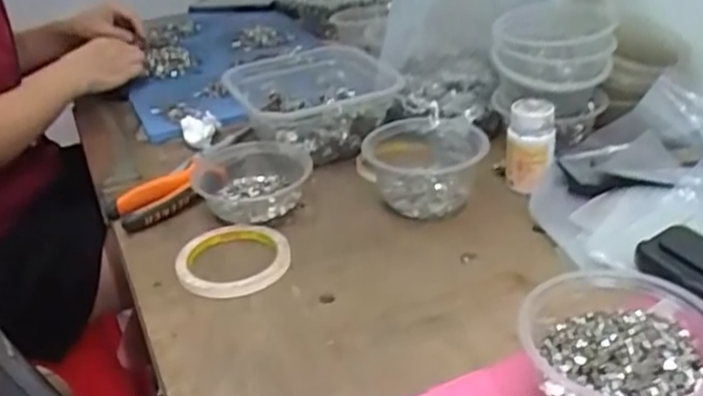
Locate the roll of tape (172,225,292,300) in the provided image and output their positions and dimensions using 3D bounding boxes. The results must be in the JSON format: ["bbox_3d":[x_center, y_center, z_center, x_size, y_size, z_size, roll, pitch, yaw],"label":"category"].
[{"bbox_3d":[-0.104,0.052,0.622,0.096,0.017,0.096,-3,30,2],"label":"roll of tape"}]

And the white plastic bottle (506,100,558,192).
[{"bbox_3d":[0.172,-0.052,0.679,0.043,0.074,0.041,15,35,31],"label":"white plastic bottle"}]

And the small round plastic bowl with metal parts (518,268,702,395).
[{"bbox_3d":[0.164,0.097,0.428,0.107,0.068,0.115,-3,30,2],"label":"small round plastic bowl with metal parts"}]

